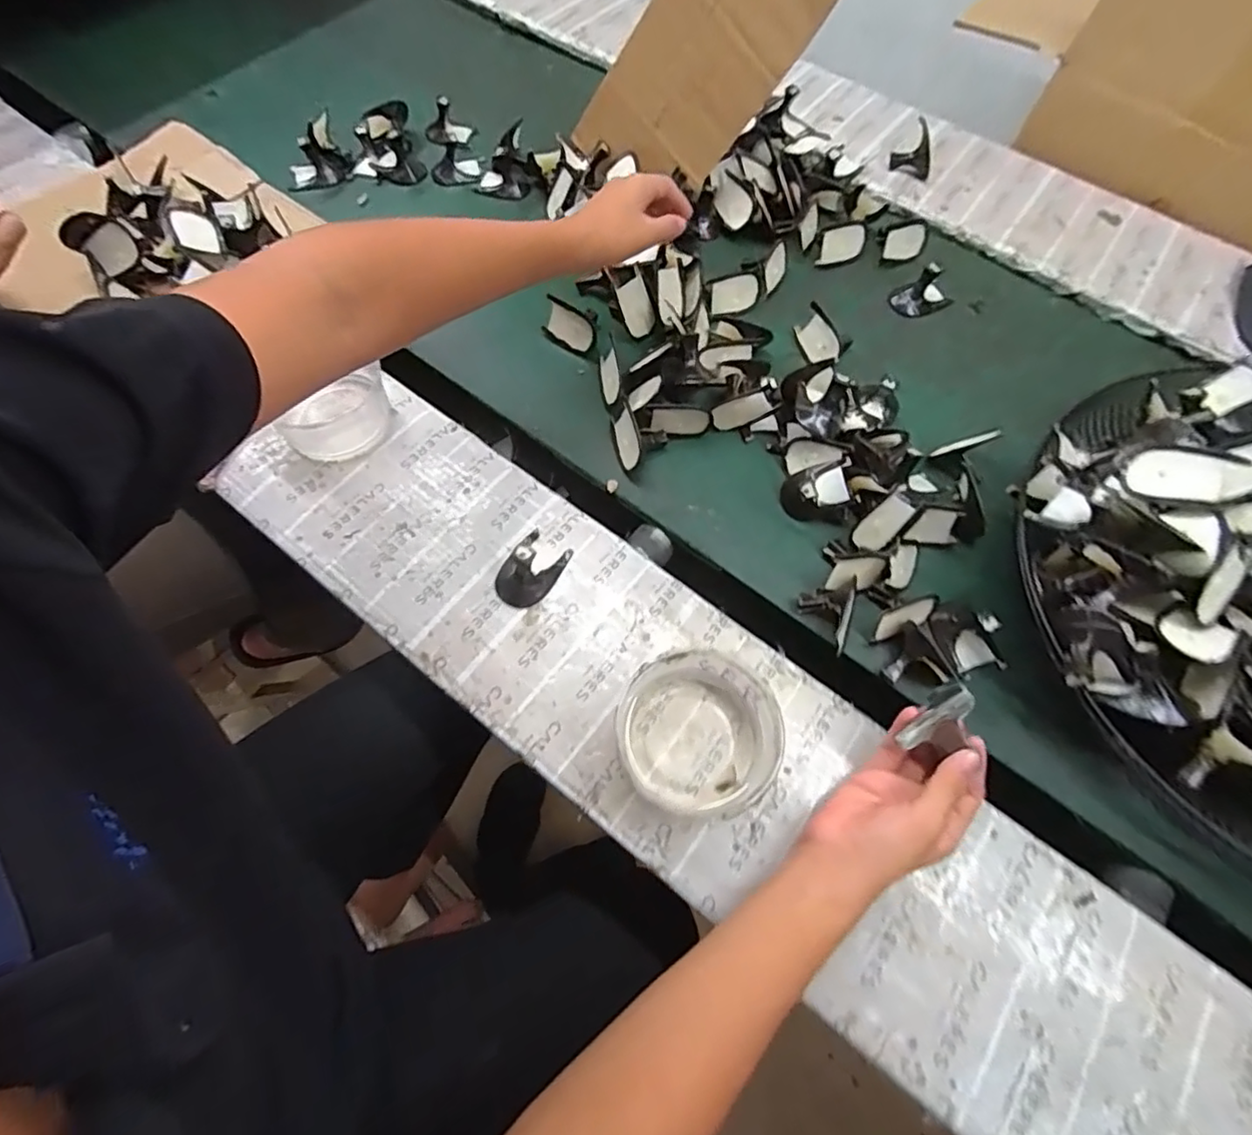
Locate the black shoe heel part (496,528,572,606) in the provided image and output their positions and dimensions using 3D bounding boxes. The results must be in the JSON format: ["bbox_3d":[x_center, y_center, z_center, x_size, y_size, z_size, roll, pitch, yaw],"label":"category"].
[{"bbox_3d":[-0.083,-0.006,0.513,0.049,0.045,0.071,27,67,10],"label":"black shoe heel part"}]

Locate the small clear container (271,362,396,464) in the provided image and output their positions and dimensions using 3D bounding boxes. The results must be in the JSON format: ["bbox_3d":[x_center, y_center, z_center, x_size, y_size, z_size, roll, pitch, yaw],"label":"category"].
[{"bbox_3d":[-0.277,-0.148,0.567,0.089,0.058,0.082,-9,66,-6],"label":"small clear container"}]

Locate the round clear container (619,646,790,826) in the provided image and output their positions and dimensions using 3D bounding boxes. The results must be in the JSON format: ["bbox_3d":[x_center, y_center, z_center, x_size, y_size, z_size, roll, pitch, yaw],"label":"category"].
[{"bbox_3d":[0.055,0.126,0.450,0.107,0.060,0.112,1,68,-1],"label":"round clear container"}]

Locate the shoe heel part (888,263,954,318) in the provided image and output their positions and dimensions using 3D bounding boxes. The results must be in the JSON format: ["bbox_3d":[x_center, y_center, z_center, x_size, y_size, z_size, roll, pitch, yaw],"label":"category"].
[{"bbox_3d":[0.343,-0.317,0.686,0.067,0.040,0.051,28,68,11],"label":"shoe heel part"}]

